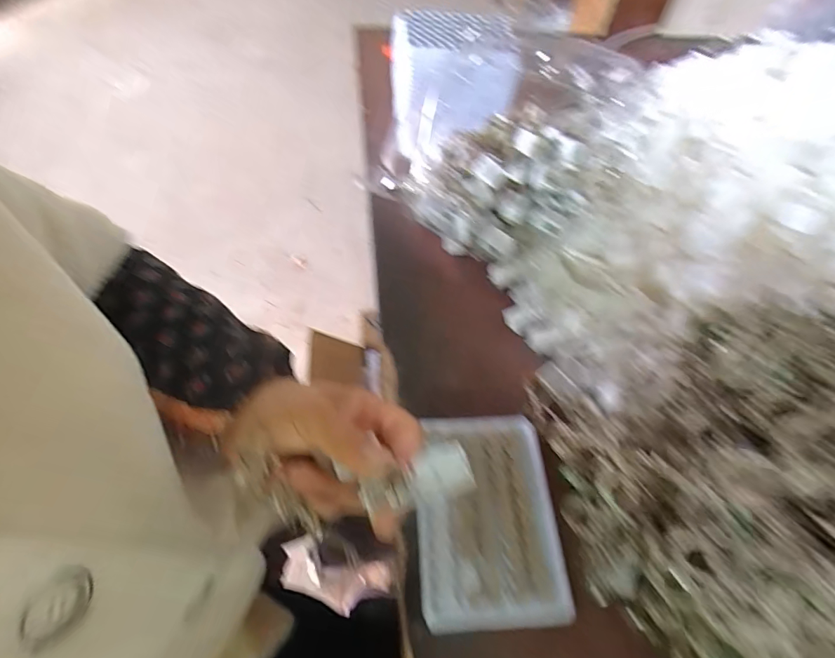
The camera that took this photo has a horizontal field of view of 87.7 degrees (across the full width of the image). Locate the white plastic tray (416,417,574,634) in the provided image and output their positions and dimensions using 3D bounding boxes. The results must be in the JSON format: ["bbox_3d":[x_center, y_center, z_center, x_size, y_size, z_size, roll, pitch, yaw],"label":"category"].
[{"bbox_3d":[0.049,0.128,0.306,0.095,0.010,0.137,0,56,-5],"label":"white plastic tray"}]

